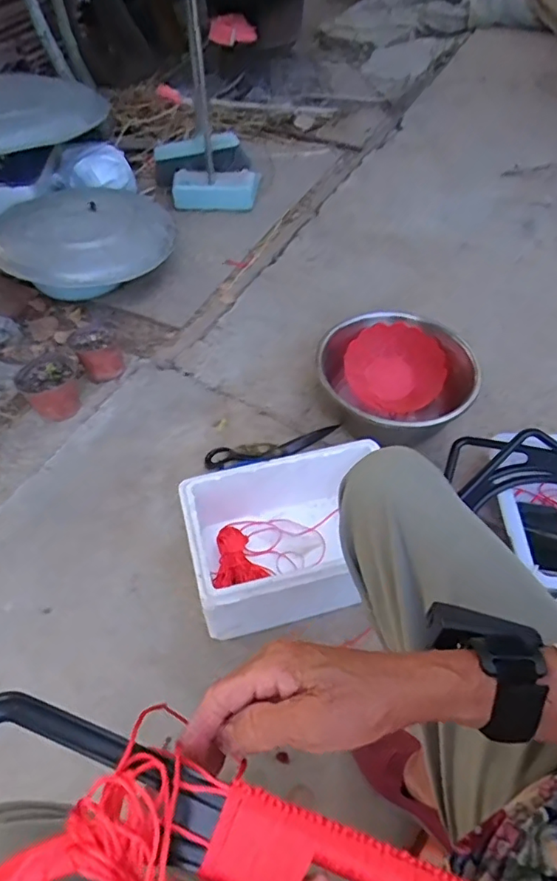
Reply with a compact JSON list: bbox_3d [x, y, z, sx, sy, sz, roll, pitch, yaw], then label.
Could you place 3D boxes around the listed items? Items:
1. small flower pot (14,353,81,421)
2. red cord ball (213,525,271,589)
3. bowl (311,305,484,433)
[{"bbox_3d":[-0.483,-0.109,1.146,0.113,0.091,0.115,1,51,-1],"label":"small flower pot"},{"bbox_3d":[-0.077,0.194,0.892,0.085,0.028,0.103,-23,57,-19],"label":"red cord ball"},{"bbox_3d":[0.233,-0.115,1.108,0.299,0.163,0.282,1,51,-1],"label":"bowl"}]

